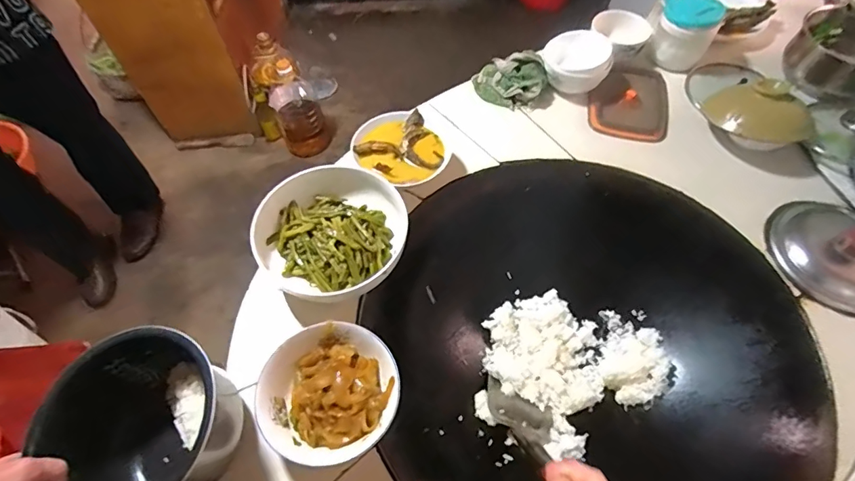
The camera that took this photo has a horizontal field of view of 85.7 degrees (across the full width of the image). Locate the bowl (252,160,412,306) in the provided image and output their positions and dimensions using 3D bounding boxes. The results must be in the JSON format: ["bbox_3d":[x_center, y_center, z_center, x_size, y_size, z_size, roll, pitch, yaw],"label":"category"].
[{"bbox_3d":[-0.131,-0.006,0.628,0.190,0.061,0.209,0,57,1],"label":"bowl"}]

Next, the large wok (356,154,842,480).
[{"bbox_3d":[0.219,0.154,0.662,0.530,0.159,0.576,0,57,1],"label":"large wok"}]

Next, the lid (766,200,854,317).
[{"bbox_3d":[0.577,0.012,0.636,0.158,0.044,0.184,-13,58,-7],"label":"lid"}]

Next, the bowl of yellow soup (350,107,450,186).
[{"bbox_3d":[-0.043,-0.136,0.725,0.128,0.053,0.148,-34,62,-19],"label":"bowl of yellow soup"}]

